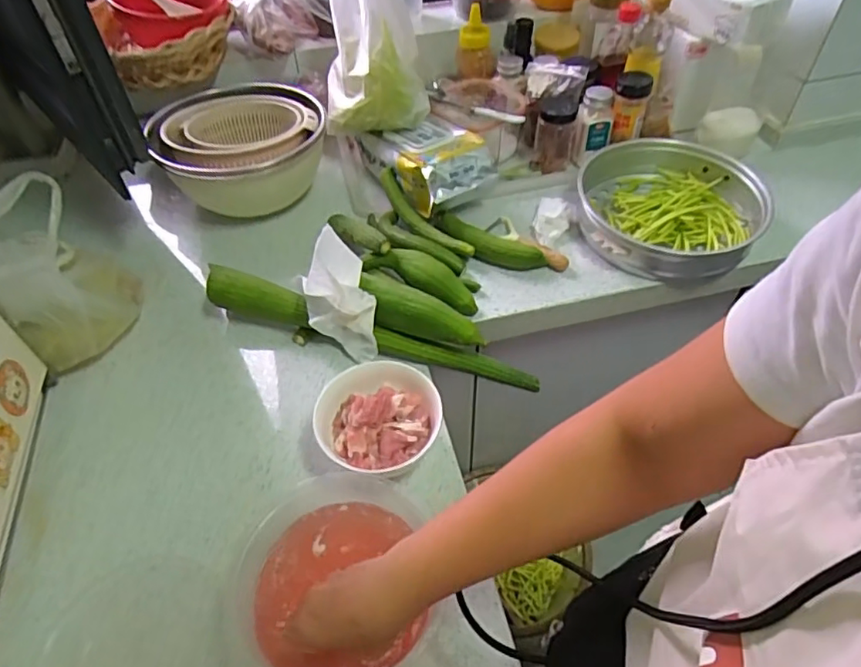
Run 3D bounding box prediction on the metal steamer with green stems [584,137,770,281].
[{"bbox_3d":[0.346,-0.181,0.832,0.260,0.057,0.249,5,49,6],"label":"metal steamer with green stems"}]

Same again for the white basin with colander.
[{"bbox_3d":[-0.278,-0.269,0.878,0.238,0.128,0.208,-20,51,-16],"label":"white basin with colander"}]

